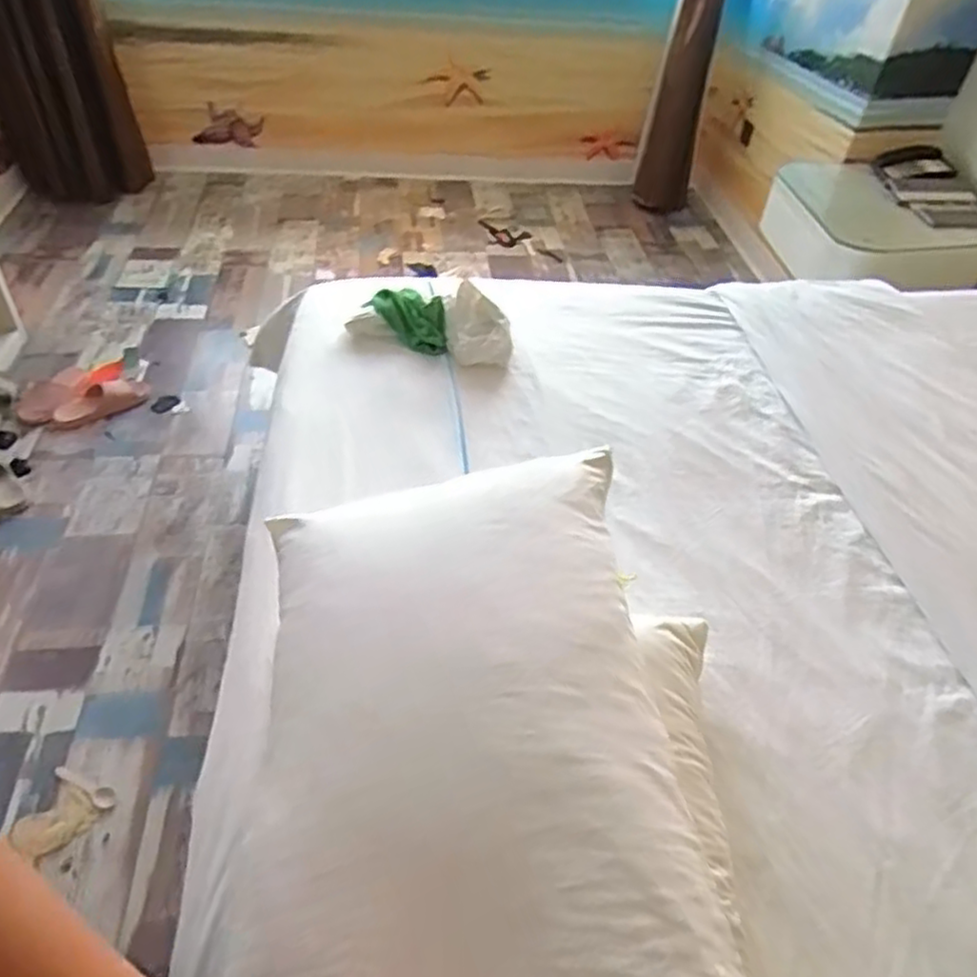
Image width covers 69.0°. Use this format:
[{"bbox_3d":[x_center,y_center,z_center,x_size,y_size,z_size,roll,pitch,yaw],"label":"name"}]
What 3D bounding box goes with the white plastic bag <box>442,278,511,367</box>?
[{"bbox_3d":[-0.022,-0.322,1.420,0.127,0.095,0.166,-1,45,-7],"label":"white plastic bag"}]

